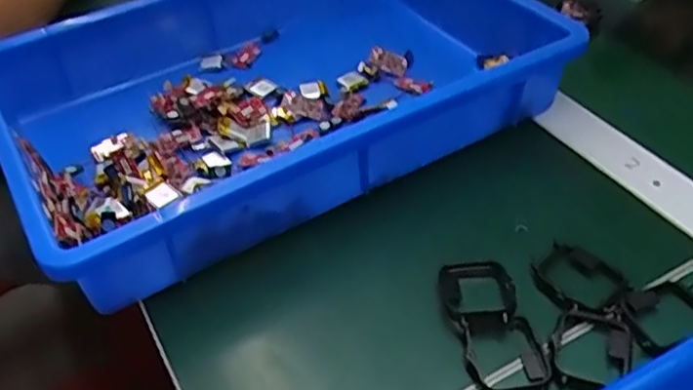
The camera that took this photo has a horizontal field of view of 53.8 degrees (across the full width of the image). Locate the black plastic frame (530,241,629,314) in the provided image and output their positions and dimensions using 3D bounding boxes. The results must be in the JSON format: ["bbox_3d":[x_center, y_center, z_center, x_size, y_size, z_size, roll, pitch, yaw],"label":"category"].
[{"bbox_3d":[0.126,0.047,0.373,0.039,0.008,0.048,-26,41,-20],"label":"black plastic frame"}]

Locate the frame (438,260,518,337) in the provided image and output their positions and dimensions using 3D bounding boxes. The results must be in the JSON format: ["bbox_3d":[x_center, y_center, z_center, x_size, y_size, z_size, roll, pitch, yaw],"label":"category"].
[{"bbox_3d":[0.071,0.054,0.367,0.035,0.011,0.045,-6,42,-3],"label":"frame"}]

